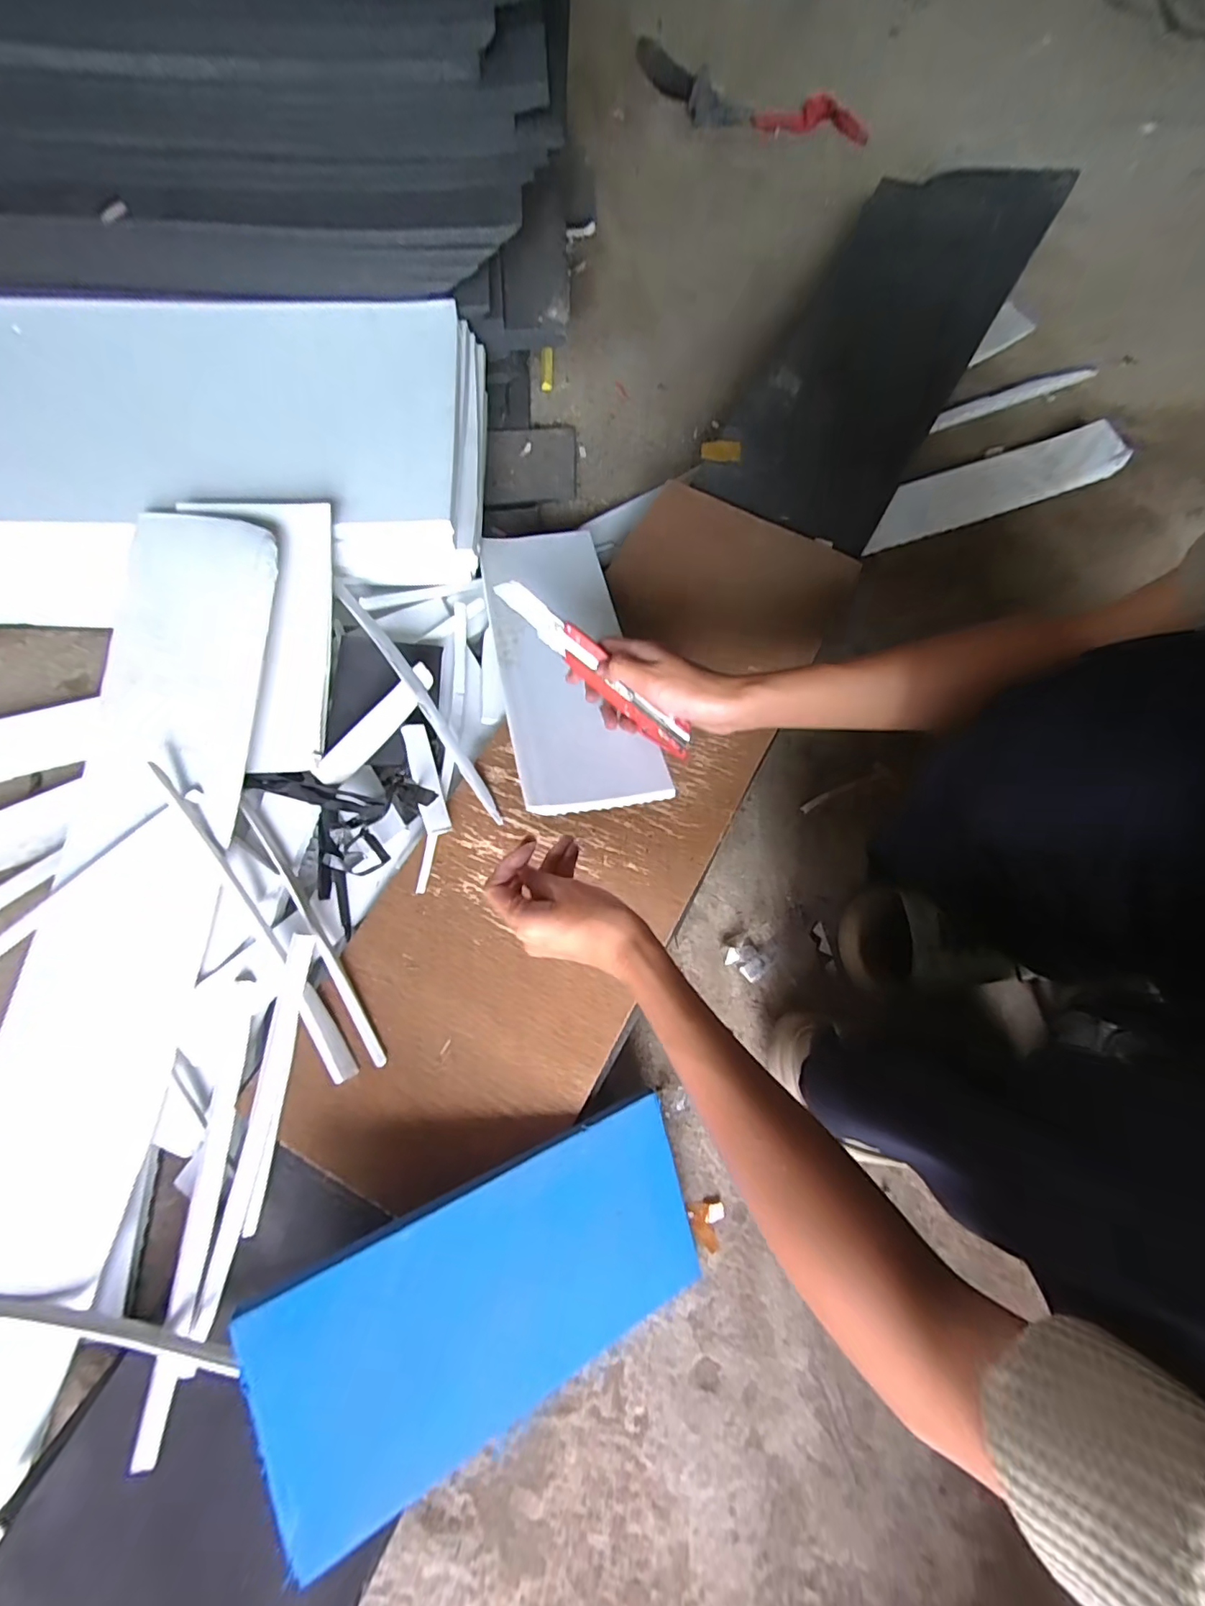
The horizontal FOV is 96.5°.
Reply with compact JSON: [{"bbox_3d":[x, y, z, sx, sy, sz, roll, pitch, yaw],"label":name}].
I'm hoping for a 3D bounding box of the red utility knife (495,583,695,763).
[{"bbox_3d":[-0.003,-0.102,0.413,0.186,0.022,0.019,41,75,-10],"label":"red utility knife"}]

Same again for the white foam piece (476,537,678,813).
[{"bbox_3d":[-0.035,-0.134,0.479,0.115,0.016,0.311,-9,62,-10],"label":"white foam piece"}]

